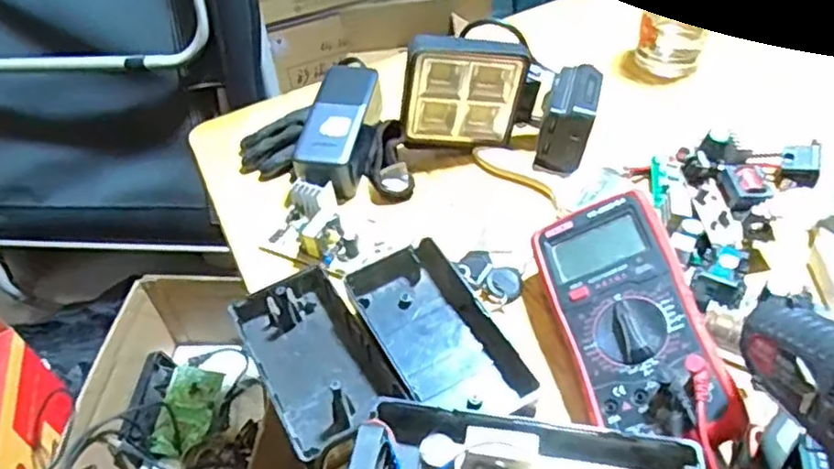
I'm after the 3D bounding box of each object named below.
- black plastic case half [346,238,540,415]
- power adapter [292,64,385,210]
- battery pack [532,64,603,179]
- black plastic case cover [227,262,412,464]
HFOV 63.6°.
[{"bbox_3d":[0.014,0.068,0.487,0.074,0.034,0.157,-27,49,-17],"label":"black plastic case half"},{"bbox_3d":[-0.071,-0.102,0.638,0.054,0.050,0.135,7,61,14],"label":"power adapter"},{"bbox_3d":[0.138,-0.105,0.610,0.048,0.066,0.087,9,49,16],"label":"battery pack"},{"bbox_3d":[-0.075,0.088,0.489,0.079,0.032,0.145,-25,49,-16],"label":"black plastic case cover"}]

